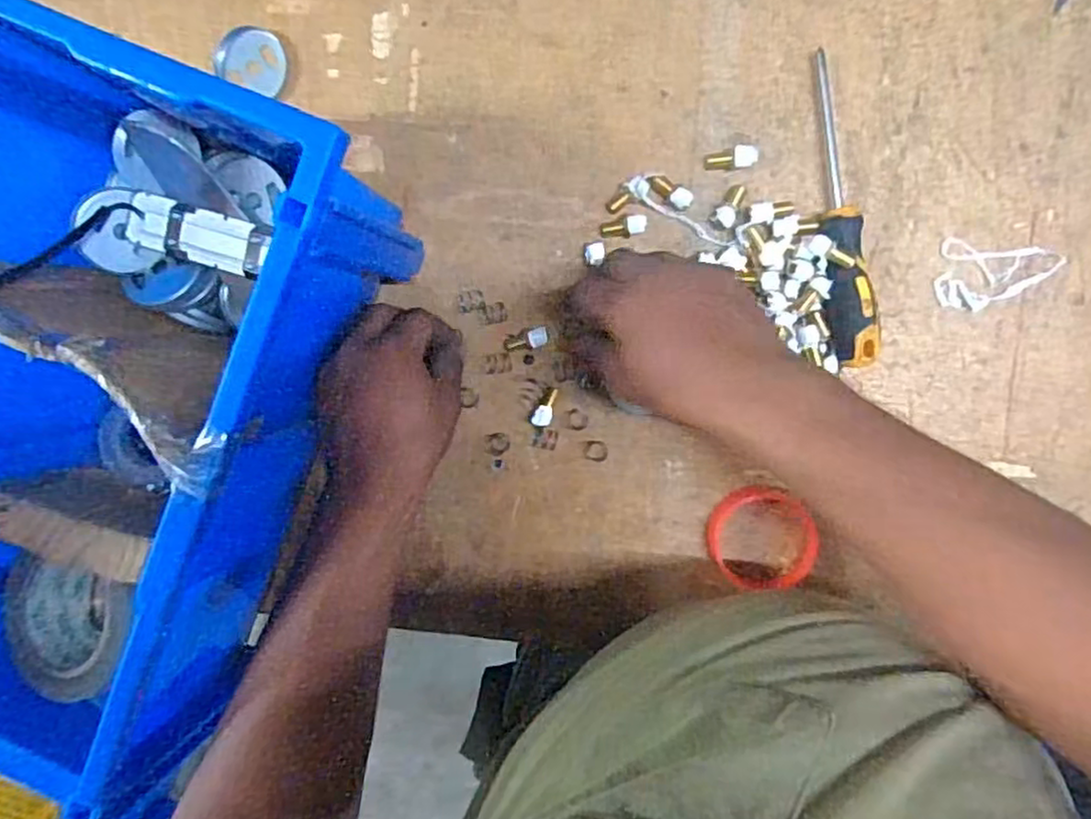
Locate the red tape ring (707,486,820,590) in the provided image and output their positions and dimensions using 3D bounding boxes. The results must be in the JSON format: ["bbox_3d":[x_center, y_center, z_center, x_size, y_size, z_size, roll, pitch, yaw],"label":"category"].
[{"bbox_3d":[0.146,0.087,0.462,0.071,0.019,0.067,1,96,7],"label":"red tape ring"}]

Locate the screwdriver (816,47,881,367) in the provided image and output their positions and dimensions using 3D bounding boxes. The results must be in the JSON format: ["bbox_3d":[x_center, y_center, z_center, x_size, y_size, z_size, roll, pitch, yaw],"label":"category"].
[{"bbox_3d":[0.187,-0.122,0.433,0.030,0.026,0.189,-3,95,7],"label":"screwdriver"}]

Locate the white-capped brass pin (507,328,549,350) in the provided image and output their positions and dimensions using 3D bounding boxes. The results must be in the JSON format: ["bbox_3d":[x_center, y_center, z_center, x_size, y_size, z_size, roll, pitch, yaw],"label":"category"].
[{"bbox_3d":[-0.012,-0.047,0.475,0.030,0.007,0.013,-12,94,8],"label":"white-capped brass pin"}]

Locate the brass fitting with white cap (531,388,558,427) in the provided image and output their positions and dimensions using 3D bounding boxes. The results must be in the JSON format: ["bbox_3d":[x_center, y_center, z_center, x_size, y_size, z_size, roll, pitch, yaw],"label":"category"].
[{"bbox_3d":[0.001,-0.001,0.477,0.013,0.009,0.028,29,81,3],"label":"brass fitting with white cap"}]

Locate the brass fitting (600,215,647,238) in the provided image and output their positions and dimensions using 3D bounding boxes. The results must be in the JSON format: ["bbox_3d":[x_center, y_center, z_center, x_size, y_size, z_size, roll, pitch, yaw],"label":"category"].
[{"bbox_3d":[0.051,-0.120,0.458,0.030,0.008,0.013,-3,96,7],"label":"brass fitting"}]

